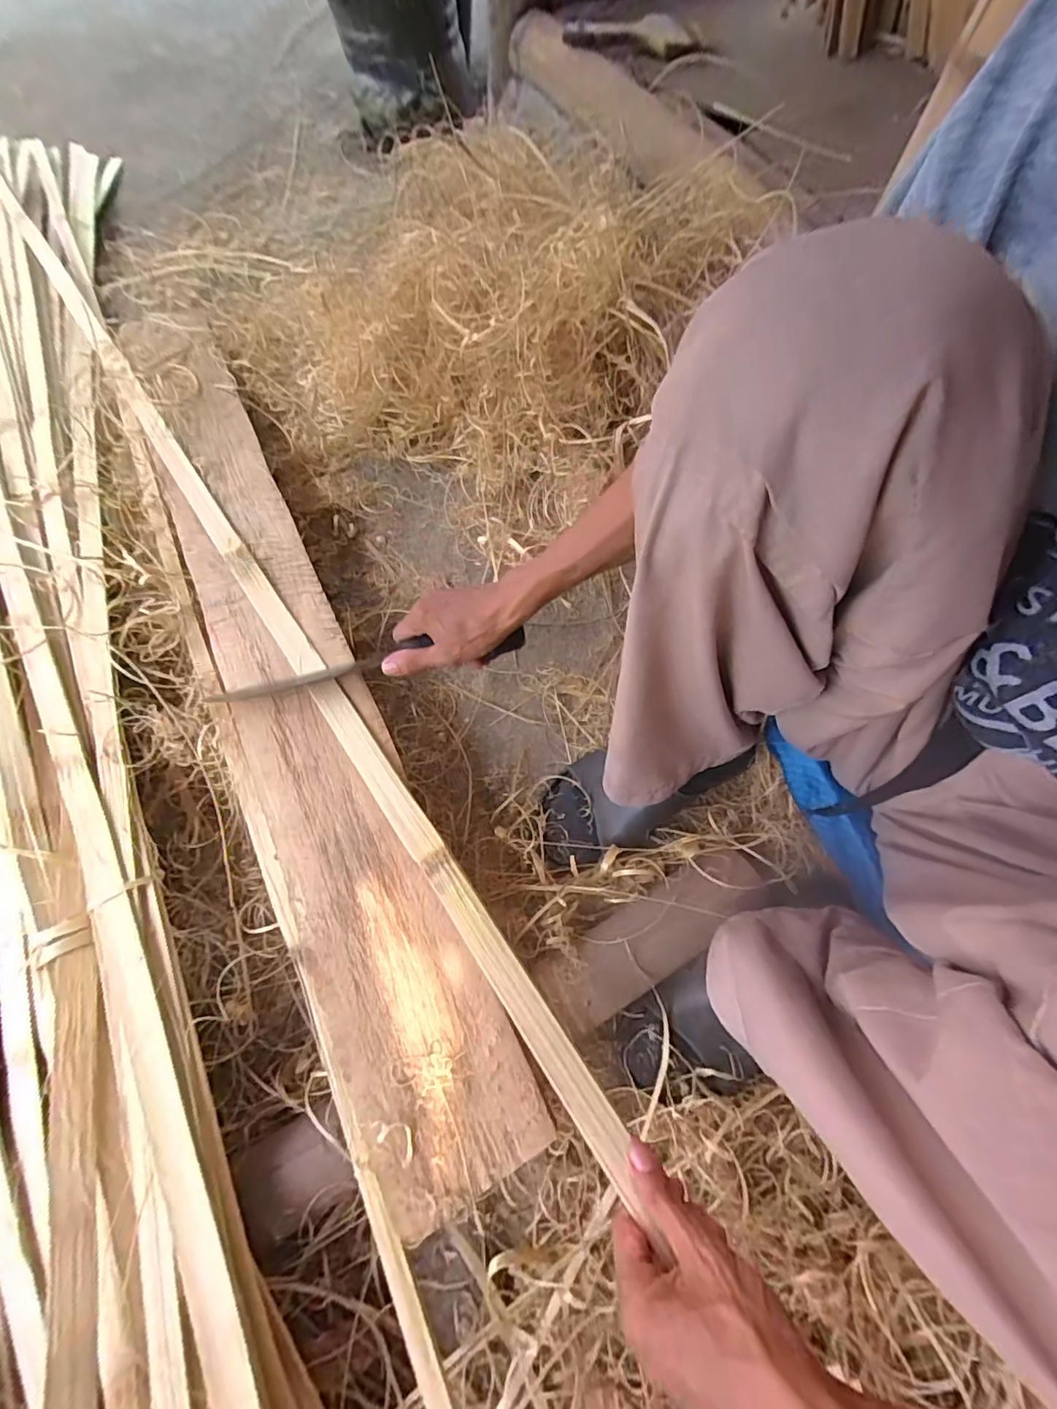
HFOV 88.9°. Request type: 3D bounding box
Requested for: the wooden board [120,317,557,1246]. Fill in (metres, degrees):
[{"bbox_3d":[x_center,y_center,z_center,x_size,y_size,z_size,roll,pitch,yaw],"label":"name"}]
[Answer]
[{"bbox_3d":[-0.259,-0.069,0.546,0.126,0.039,0.994,-25,71,-11],"label":"wooden board"}]

